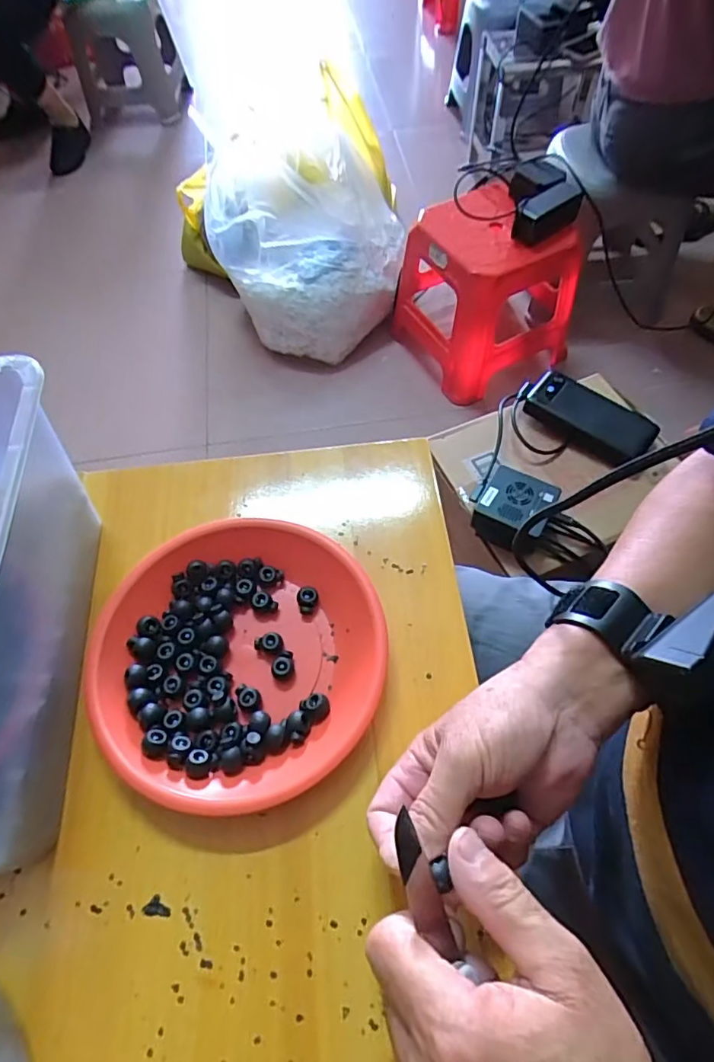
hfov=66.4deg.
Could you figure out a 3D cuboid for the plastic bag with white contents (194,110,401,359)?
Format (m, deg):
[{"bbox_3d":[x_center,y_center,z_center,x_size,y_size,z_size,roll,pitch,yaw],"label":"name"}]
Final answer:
[{"bbox_3d":[-0.085,-0.571,1.104,0.323,0.330,0.289,19,62,13],"label":"plastic bag with white contents"}]

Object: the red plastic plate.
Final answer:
[{"bbox_3d":[-0.080,0.083,0.371,0.191,0.032,0.182,-1,60,2],"label":"red plastic plate"}]

